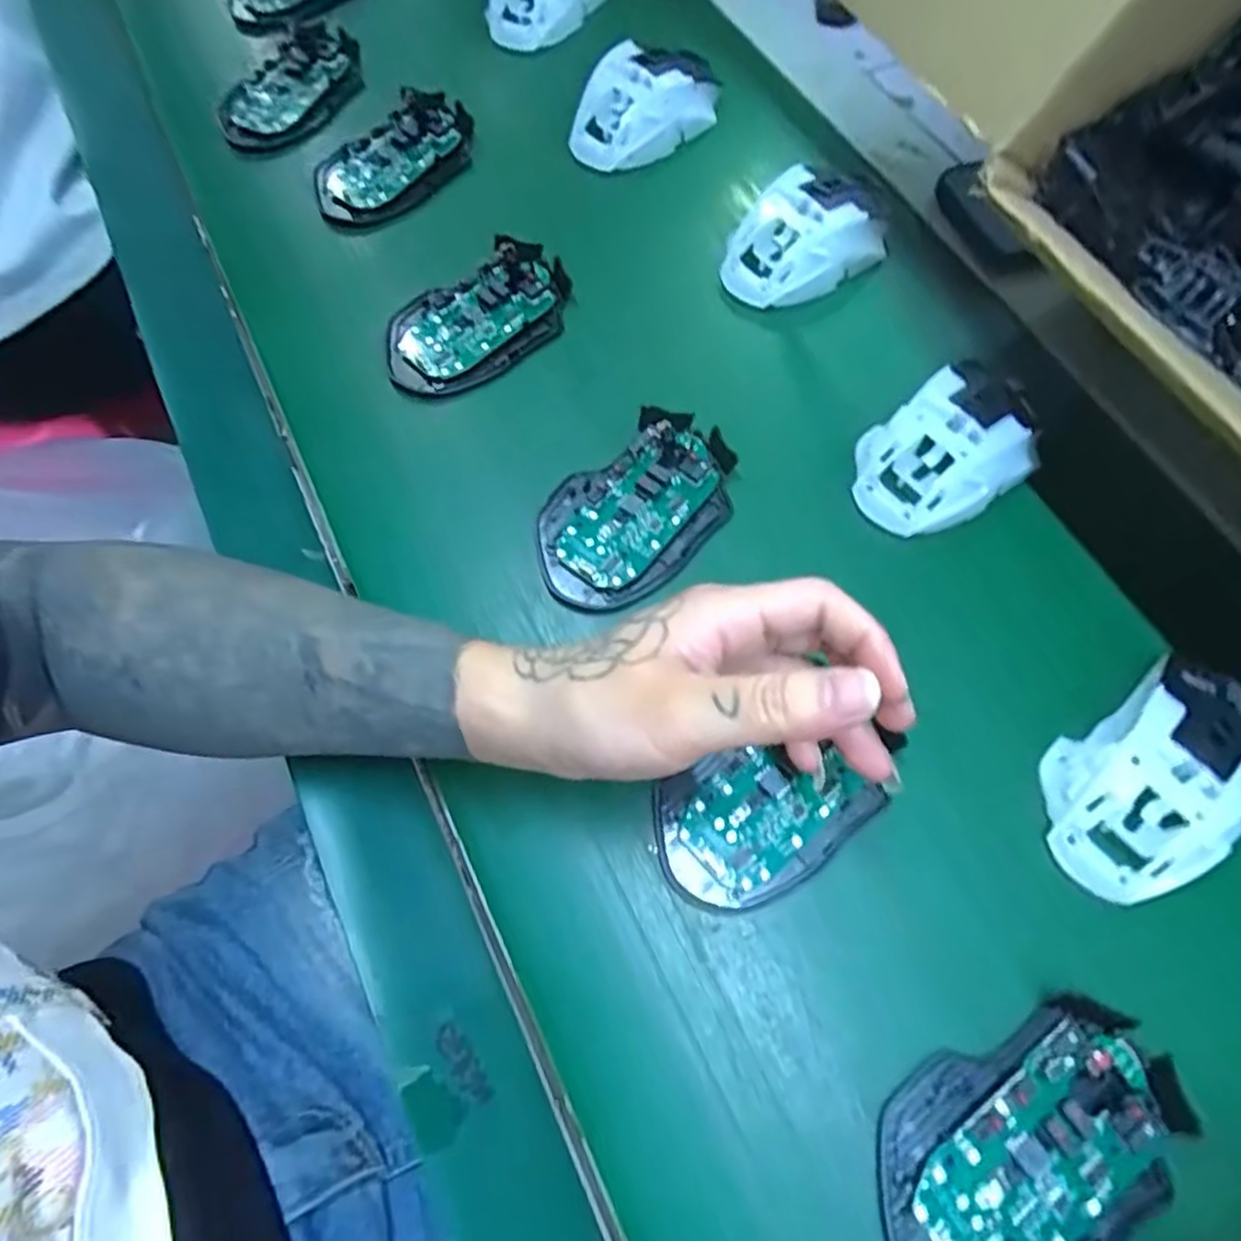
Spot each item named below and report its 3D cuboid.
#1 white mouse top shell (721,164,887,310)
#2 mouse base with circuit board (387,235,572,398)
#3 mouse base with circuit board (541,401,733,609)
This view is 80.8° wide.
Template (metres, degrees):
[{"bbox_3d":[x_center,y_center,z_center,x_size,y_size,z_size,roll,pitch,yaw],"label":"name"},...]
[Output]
[{"bbox_3d":[0.106,-0.225,0.427,0.104,0.037,0.062,-32,70,-11],"label":"white mouse top shell"},{"bbox_3d":[-0.080,-0.170,0.412,0.111,0.019,0.065,-29,69,-9],"label":"mouse base with circuit board"},{"bbox_3d":[0.008,-0.057,0.367,0.072,0.020,0.115,40,74,17],"label":"mouse base with circuit board"}]

